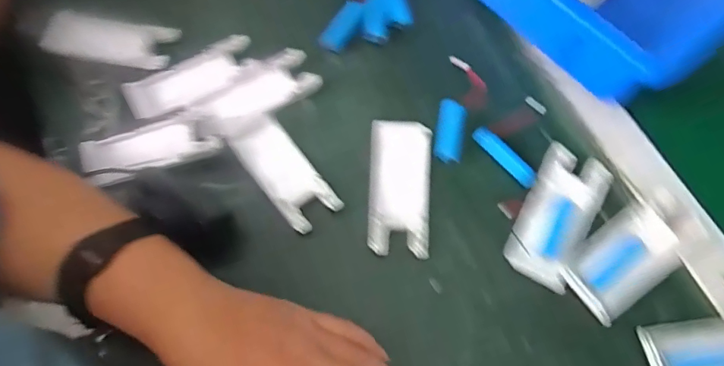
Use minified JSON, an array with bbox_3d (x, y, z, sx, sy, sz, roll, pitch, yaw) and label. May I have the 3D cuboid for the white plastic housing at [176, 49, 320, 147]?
[{"bbox_3d":[-0.093,-0.075,0.392,0.112,0.016,0.050,-34,71,-15],"label":"white plastic housing"}]

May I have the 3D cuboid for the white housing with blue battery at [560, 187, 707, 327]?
[{"bbox_3d":[0.197,0.051,0.338,0.106,0.016,0.051,-34,72,-12],"label":"white housing with blue battery"}]

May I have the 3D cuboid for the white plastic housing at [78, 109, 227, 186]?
[{"bbox_3d":[-0.169,-0.029,0.370,0.108,0.015,0.043,-16,69,-6],"label":"white plastic housing"}]

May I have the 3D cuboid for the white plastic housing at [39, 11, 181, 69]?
[{"bbox_3d":[-0.225,-0.127,0.416,0.115,0.010,0.042,11,69,5],"label":"white plastic housing"}]

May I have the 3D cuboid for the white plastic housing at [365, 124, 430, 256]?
[{"bbox_3d":[0.029,0.002,0.359,0.047,0.016,0.104,3,69,2],"label":"white plastic housing"}]

